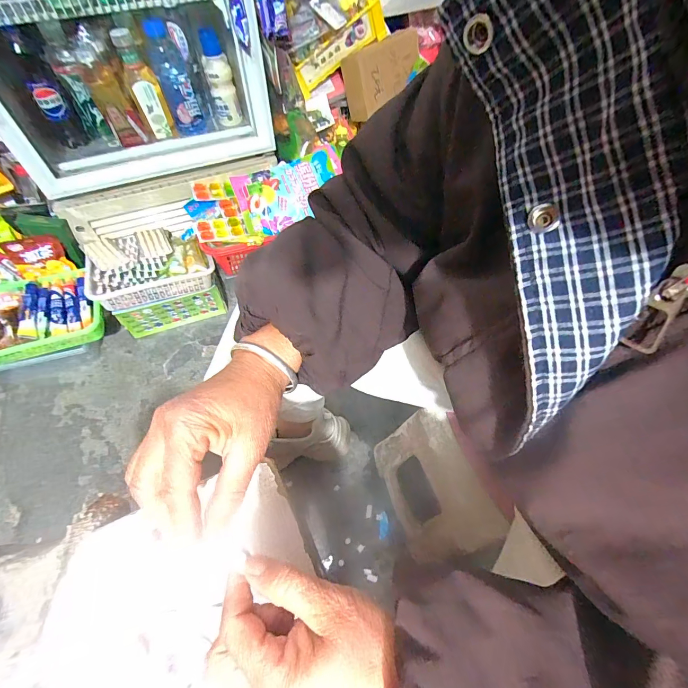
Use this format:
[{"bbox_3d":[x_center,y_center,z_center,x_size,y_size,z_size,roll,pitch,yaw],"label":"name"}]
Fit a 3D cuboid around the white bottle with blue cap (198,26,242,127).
[{"bbox_3d":[-0.285,-0.614,0.825,0.060,0.173,0.060,-12,60,-9],"label":"white bottle with blue cap"}]

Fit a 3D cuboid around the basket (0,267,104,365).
[{"bbox_3d":[-0.691,-0.064,0.802,0.276,0.076,0.184,-17,61,-12],"label":"basket"}]

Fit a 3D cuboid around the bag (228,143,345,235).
[{"bbox_3d":[-0.123,-0.369,0.848,0.263,0.034,0.156,-22,87,-2],"label":"bag"}]

